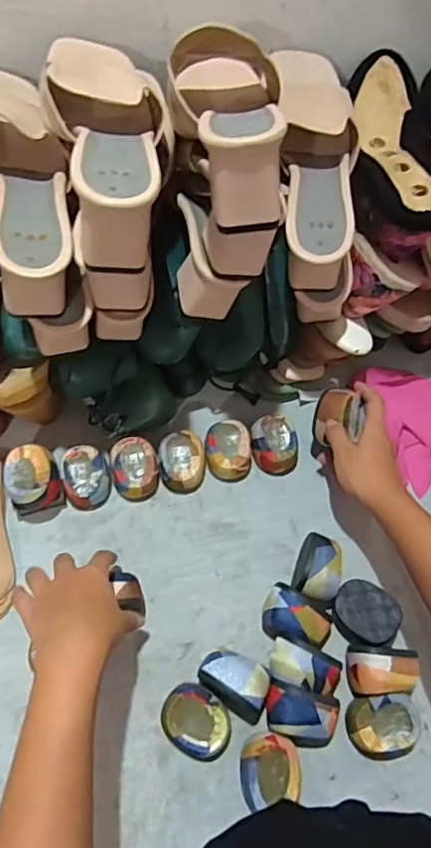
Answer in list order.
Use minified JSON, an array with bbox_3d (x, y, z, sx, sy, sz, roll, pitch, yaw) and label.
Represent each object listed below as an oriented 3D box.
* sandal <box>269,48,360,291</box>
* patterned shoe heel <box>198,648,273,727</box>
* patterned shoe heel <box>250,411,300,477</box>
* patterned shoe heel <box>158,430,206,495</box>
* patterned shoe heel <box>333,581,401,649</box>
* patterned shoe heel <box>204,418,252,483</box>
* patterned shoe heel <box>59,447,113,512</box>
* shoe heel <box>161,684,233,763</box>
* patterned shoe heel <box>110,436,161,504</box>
[{"bbox_3d":[0.095,-0.239,0.521,0.071,0.089,0.251,-1,64,-3],"label":"sandal"},{"bbox_3d":[0.021,0.234,0.502,0.070,0.048,0.047,37,69,15],"label":"patterned shoe heel"},{"bbox_3d":[0.066,0.018,0.616,0.053,0.039,0.074,-11,65,-7],"label":"patterned shoe heel"},{"bbox_3d":[-0.037,0.042,0.596,0.051,0.044,0.059,-6,65,-5],"label":"patterned shoe heel"},{"bbox_3d":[0.148,0.182,0.534,0.063,0.032,0.050,39,73,25],"label":"patterned shoe heel"},{"bbox_3d":[0.014,0.031,0.606,0.052,0.036,0.064,-4,65,-4],"label":"patterned shoe heel"},{"bbox_3d":[-0.137,0.057,0.589,0.047,0.038,0.059,-15,66,-9],"label":"patterned shoe heel"},{"bbox_3d":[-0.017,0.264,0.492,0.064,0.035,0.050,34,68,13],"label":"shoe heel"},{"bbox_3d":[-0.086,0.049,0.595,0.048,0.039,0.062,-12,65,-8],"label":"patterned shoe heel"}]

